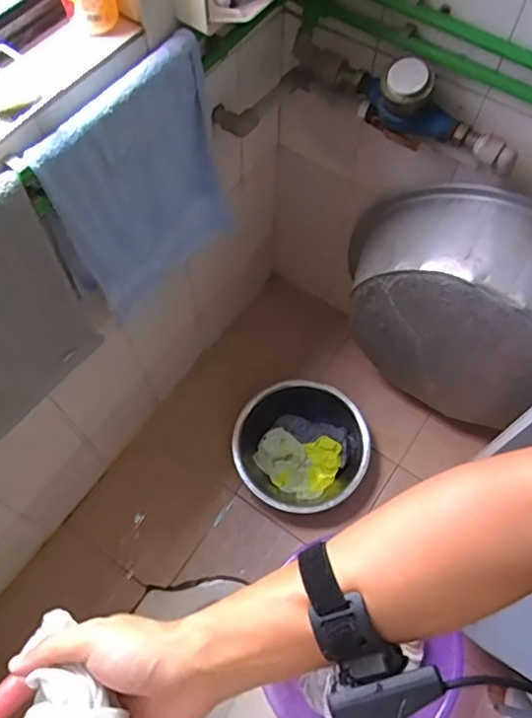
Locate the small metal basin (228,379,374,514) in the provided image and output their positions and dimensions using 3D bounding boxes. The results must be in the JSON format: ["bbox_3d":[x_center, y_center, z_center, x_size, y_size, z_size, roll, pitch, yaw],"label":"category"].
[{"bbox_3d":[0.093,0.221,1.389,0.324,0.135,0.306,0,63,0],"label":"small metal basin"}]

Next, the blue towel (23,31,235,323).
[{"bbox_3d":[-0.189,-0.253,0.905,0.036,0.429,0.351,33,68,15],"label":"blue towel"}]

